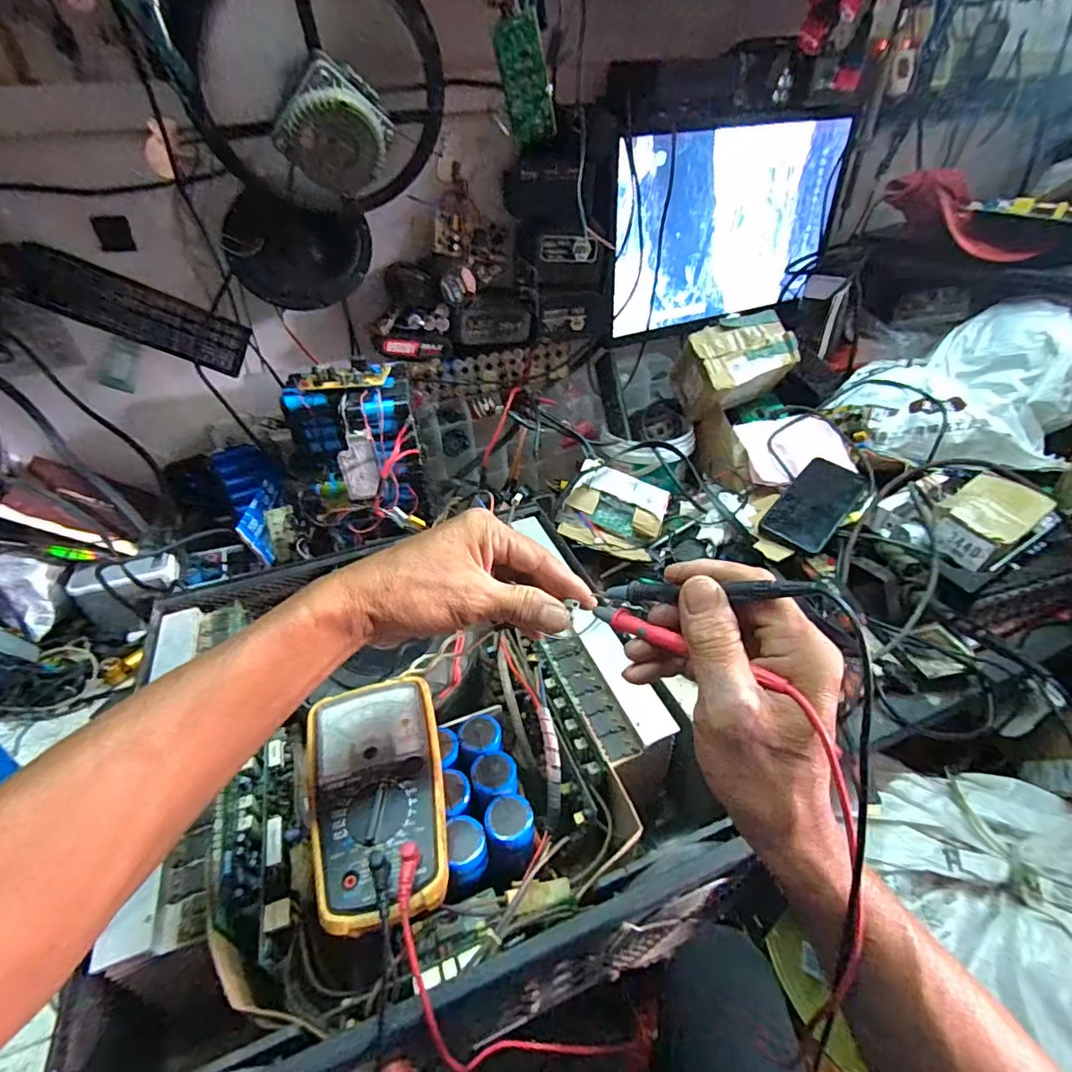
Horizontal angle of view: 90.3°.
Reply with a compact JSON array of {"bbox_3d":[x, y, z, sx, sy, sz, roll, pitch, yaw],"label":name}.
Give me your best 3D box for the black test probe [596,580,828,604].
[{"bbox_3d":[0.087,0.030,0.284,0.119,0.011,0.010,-6,28,43],"label":"black test probe"}]

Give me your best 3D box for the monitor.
[{"bbox_3d":[0.303,-0.470,0.816,0.429,0.273,0.067,-21,40,-22],"label":"monitor"}]

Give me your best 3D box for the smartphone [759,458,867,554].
[{"bbox_3d":[0.359,-0.043,0.690,0.080,0.016,0.175,27,55,37],"label":"smartphone"}]

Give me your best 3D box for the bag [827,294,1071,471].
[{"bbox_3d":[0.592,-0.215,0.725,0.292,0.154,0.225,25,45,33],"label":"bag"}]

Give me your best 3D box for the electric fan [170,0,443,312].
[{"bbox_3d":[-0.211,-0.393,0.540,0.244,0.280,0.203,-18,39,-18],"label":"electric fan"}]

